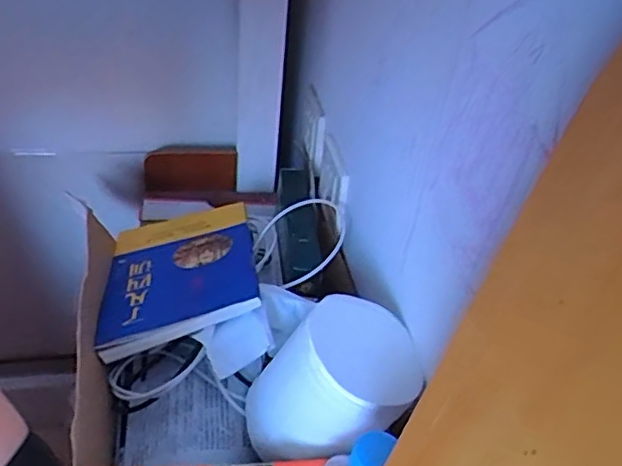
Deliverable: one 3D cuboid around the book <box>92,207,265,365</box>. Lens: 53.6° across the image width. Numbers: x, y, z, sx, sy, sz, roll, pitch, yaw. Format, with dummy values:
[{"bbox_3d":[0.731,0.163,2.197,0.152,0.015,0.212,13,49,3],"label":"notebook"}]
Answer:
[{"bbox_3d":[-0.128,0.032,0.604,0.141,0.014,0.205,-14,29,-3],"label":"book"}]

